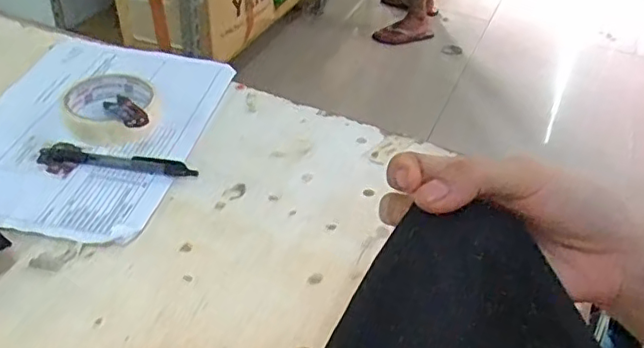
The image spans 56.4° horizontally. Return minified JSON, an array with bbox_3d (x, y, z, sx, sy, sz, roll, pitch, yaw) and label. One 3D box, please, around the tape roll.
[{"bbox_3d":[-0.204,-0.065,0.585,0.088,0.021,0.097,-5,41,-12],"label":"tape roll"}]

